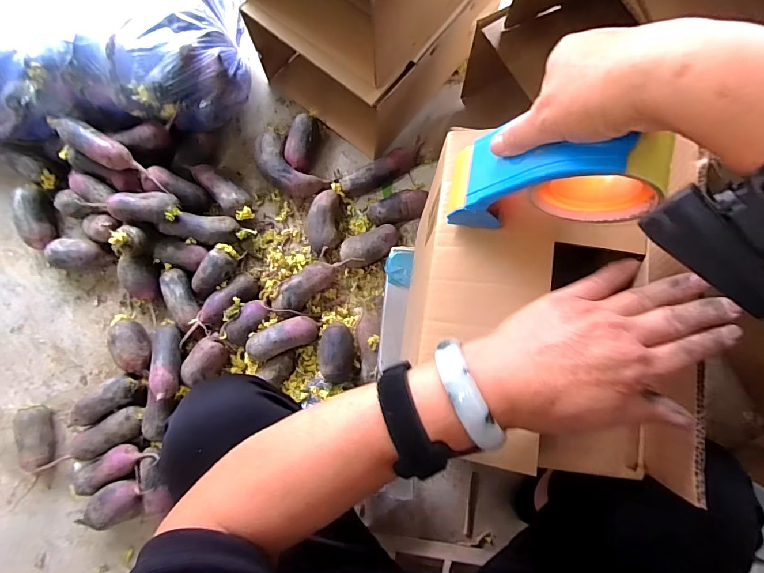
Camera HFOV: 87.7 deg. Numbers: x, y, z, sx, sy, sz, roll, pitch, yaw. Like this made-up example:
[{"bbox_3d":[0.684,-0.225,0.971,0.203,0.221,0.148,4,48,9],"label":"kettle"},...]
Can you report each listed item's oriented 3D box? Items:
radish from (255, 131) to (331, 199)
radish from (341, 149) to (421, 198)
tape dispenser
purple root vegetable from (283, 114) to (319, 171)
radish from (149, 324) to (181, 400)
[{"bbox_3d":[-0.198,-0.240,0.818,0.169,0.061,0.084,40,82,8],"label":"radish"},{"bbox_3d":[-0.003,-0.233,0.808,0.173,0.049,0.049,-29,80,-4],"label":"radish"},{"bbox_3d":[0.117,-0.080,0.295,0.153,0.074,0.058,7,76,41],"label":"tape dispenser"},{"bbox_3d":[-0.168,-0.299,0.832,0.058,0.052,0.126,5,79,2],"label":"purple root vegetable"},{"bbox_3d":[-0.388,0.129,0.712,0.047,0.033,0.144,-17,56,-2],"label":"radish"}]

